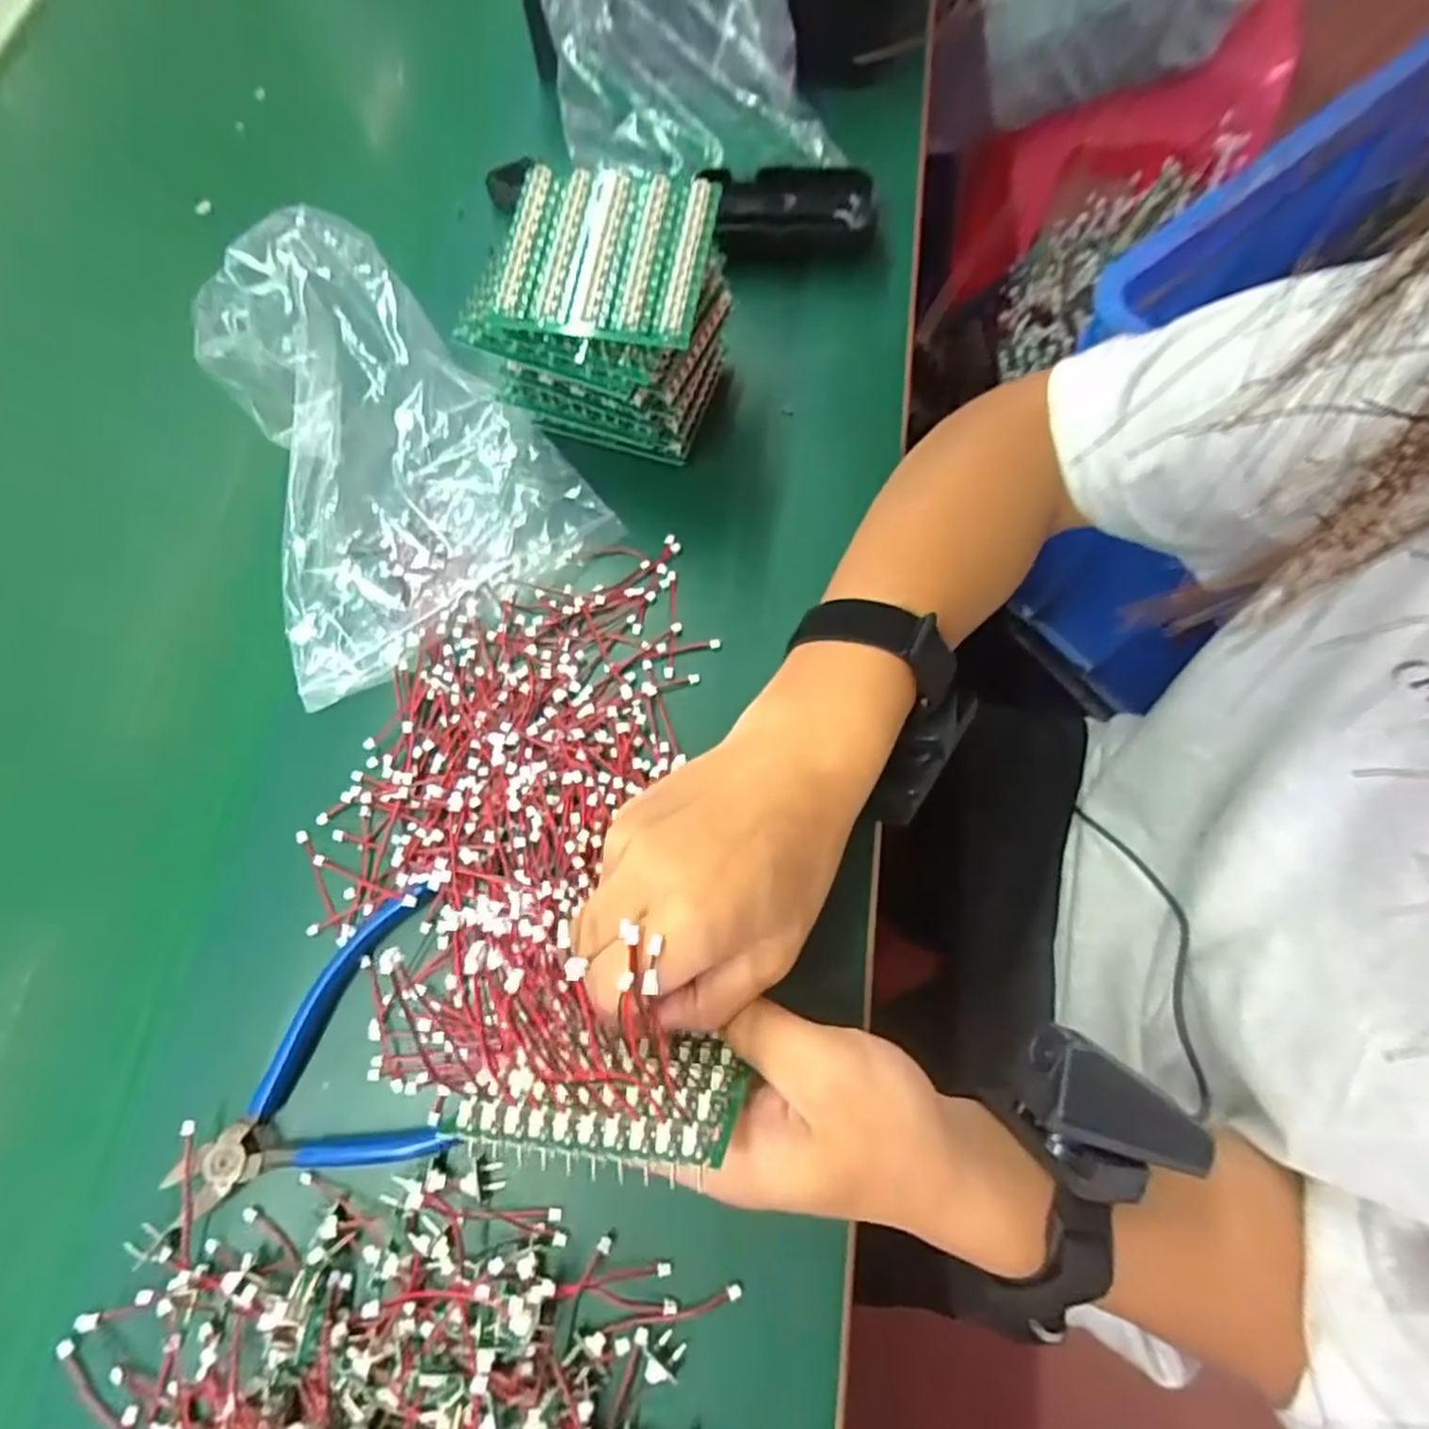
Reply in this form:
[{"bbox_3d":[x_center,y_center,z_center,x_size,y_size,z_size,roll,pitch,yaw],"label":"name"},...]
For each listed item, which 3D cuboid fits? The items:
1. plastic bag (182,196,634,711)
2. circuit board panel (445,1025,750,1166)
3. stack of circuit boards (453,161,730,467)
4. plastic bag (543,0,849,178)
[{"bbox_3d":[-0.182,-0.141,0.360,0.162,0.063,0.207,-35,75,-12],"label":"plastic bag"},{"bbox_3d":[-0.031,0.116,0.232,0.079,0.068,0.008,3,92,9],"label":"circuit board panel"},{"bbox_3d":[-0.053,-0.184,0.351,0.102,0.100,0.083,13,72,6],"label":"stack of circuit boards"},{"bbox_3d":[-0.024,-0.423,0.424,0.154,0.102,0.174,-12,71,-1],"label":"plastic bag"}]

